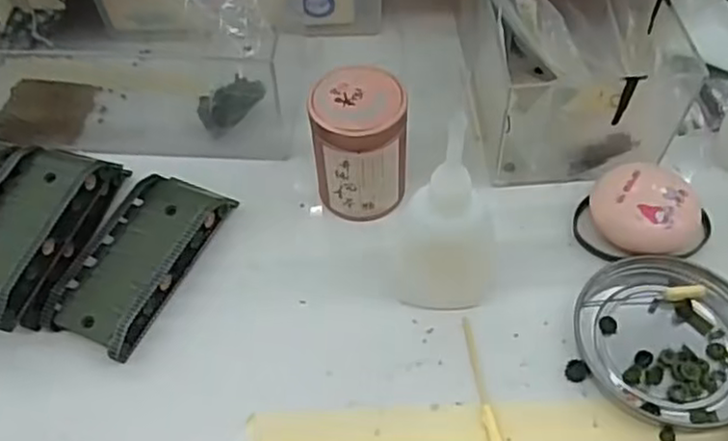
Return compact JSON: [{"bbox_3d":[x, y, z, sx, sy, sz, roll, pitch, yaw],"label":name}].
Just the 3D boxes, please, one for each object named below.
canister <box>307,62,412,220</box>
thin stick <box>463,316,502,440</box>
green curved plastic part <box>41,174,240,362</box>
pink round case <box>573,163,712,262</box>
[{"bbox_3d":[-0.001,-0.034,0.332,0.042,0.066,0.042,-1,55,2],"label":"canister"},{"bbox_3d":[0.049,0.067,0.294,0.006,0.004,0.059,-8,55,-4],"label":"thin stick"},{"bbox_3d":[-0.105,0.016,0.329,0.045,0.020,0.095,21,58,16],"label":"green curved plastic part"},{"bbox_3d":[0.134,-0.004,0.328,0.061,0.022,0.042,-5,55,-1],"label":"pink round case"}]

